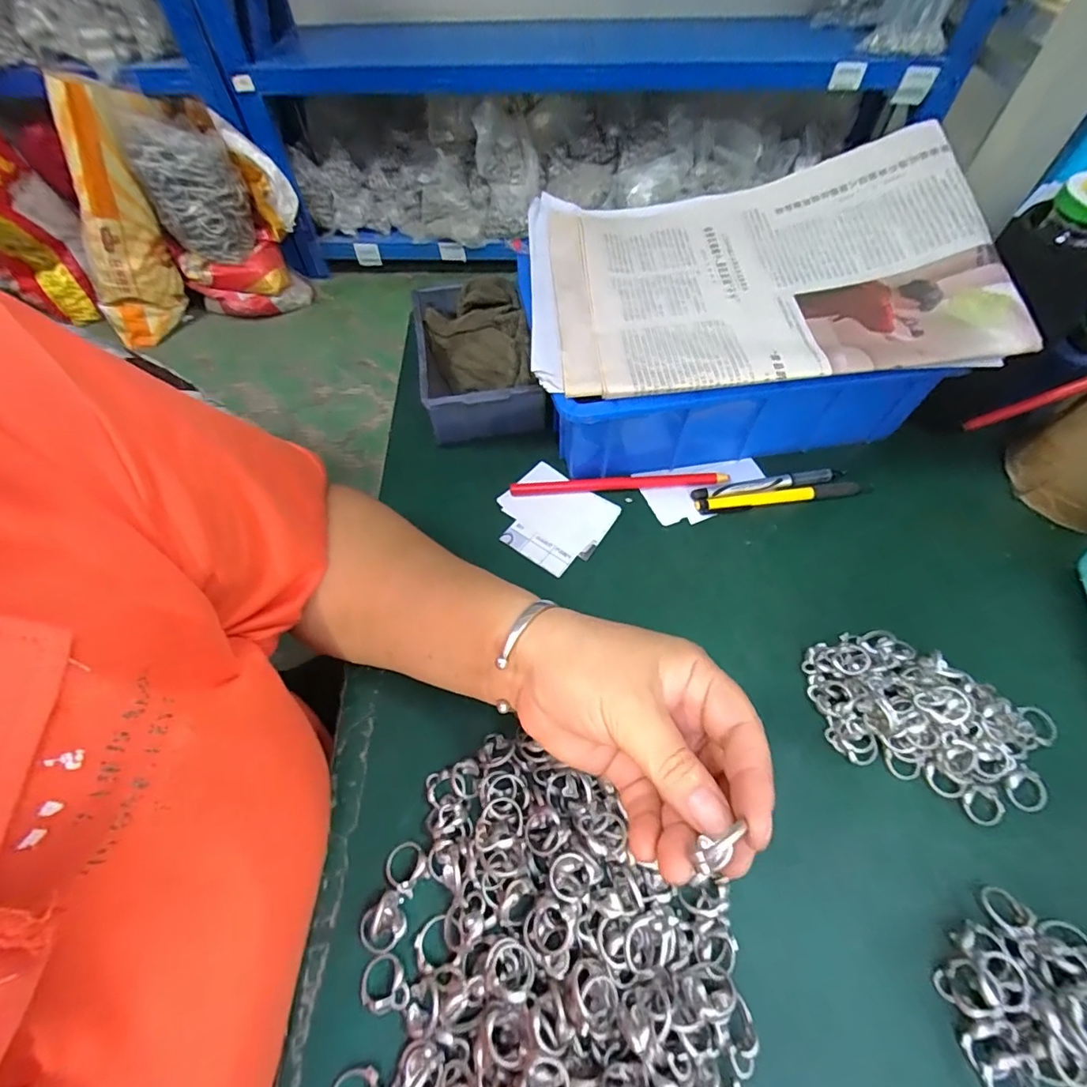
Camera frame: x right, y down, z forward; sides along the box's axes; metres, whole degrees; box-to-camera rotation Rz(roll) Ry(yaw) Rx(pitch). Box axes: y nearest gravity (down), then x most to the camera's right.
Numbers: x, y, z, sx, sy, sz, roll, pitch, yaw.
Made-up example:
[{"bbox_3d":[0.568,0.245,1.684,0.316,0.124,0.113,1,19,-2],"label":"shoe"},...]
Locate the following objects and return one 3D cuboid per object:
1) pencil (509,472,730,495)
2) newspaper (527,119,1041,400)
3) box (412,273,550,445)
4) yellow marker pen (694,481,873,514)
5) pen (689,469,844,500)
[{"bbox_3d":[0.058,-0.047,0.390,0.165,0.008,0.012,-2,58,-1],"label":"pencil"},{"bbox_3d":[0.139,-0.202,0.353,0.302,0.050,0.222,-1,59,2],"label":"newspaper"},{"bbox_3d":[-0.059,-0.160,0.426,0.092,0.057,0.157,-10,59,-6],"label":"box"},{"bbox_3d":[0.183,-0.036,0.382,0.135,0.008,0.012,-7,58,-4],"label":"yellow marker pen"},{"bbox_3d":[0.175,-0.045,0.388,0.123,0.010,0.012,-9,59,-5],"label":"pen"}]

